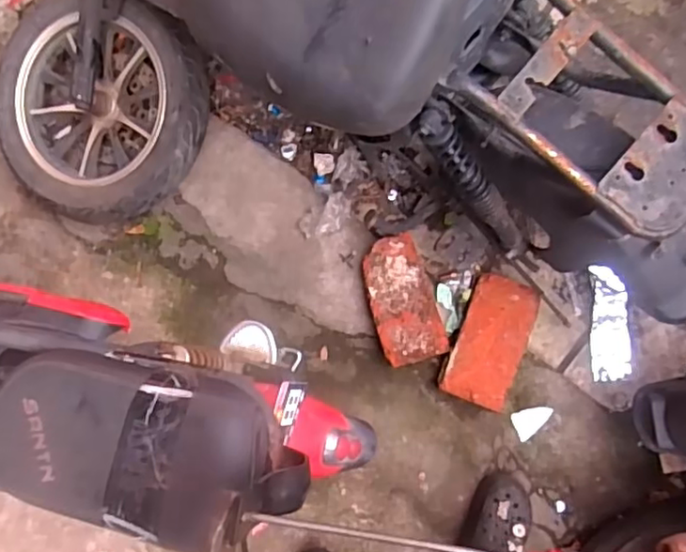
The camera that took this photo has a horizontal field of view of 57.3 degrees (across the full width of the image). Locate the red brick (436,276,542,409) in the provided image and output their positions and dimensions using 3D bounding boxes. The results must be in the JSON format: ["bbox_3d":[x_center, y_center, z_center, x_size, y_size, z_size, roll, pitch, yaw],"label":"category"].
[{"bbox_3d":[0.284,0.123,1.191,0.129,0.072,0.246,23,84,12],"label":"red brick"}]

